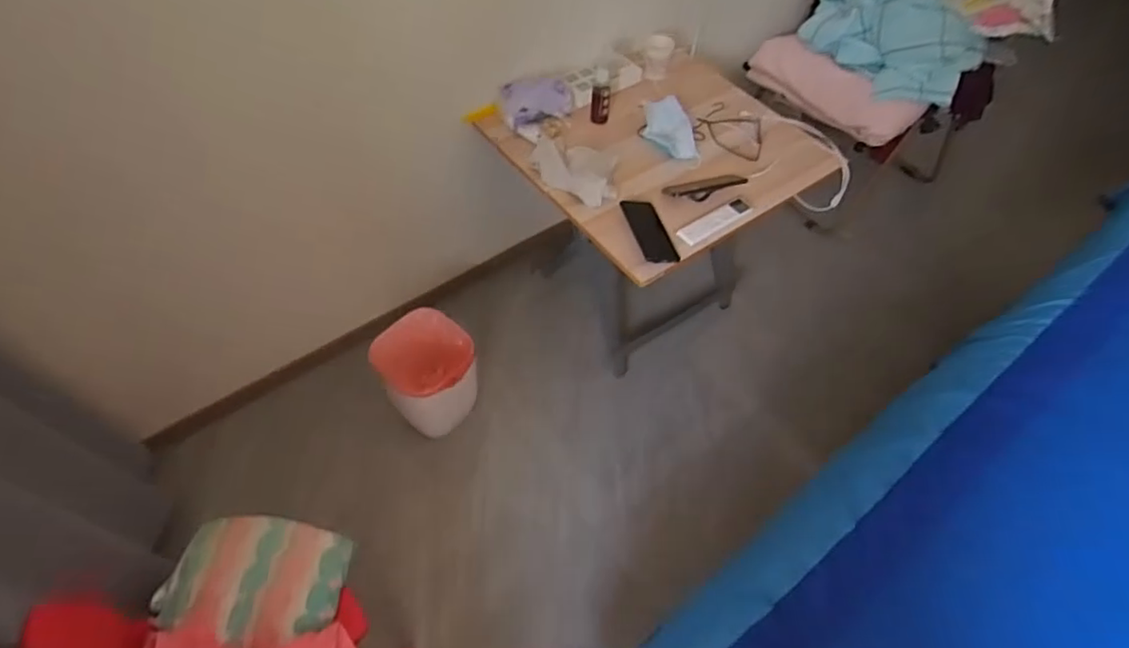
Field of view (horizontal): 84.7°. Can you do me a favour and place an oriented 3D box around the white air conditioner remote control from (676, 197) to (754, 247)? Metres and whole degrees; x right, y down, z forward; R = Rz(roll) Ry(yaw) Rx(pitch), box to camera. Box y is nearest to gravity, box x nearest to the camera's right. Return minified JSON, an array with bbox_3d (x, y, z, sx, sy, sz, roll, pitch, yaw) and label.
[{"bbox_3d":[0.299,-0.206,1.226,0.180,0.011,0.046,-32,61,-22],"label":"white air conditioner remote control"}]

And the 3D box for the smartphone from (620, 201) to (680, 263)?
[{"bbox_3d":[0.165,-0.181,1.199,0.064,0.013,0.158,-14,56,-11],"label":"smartphone"}]

